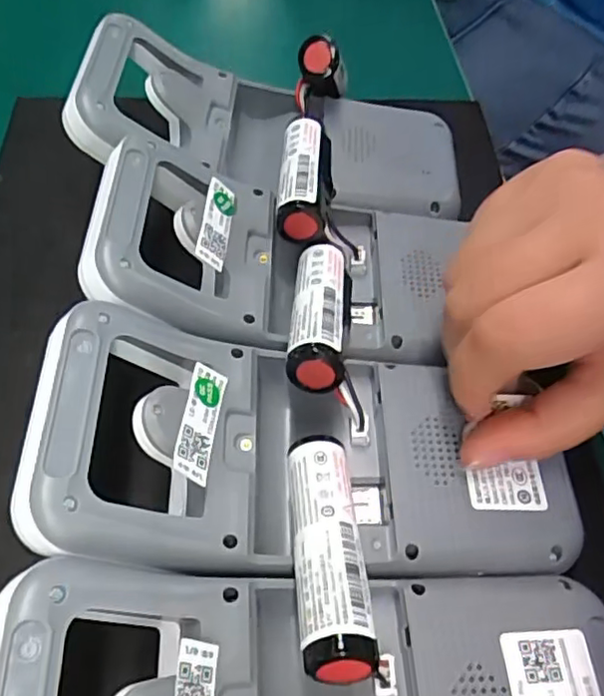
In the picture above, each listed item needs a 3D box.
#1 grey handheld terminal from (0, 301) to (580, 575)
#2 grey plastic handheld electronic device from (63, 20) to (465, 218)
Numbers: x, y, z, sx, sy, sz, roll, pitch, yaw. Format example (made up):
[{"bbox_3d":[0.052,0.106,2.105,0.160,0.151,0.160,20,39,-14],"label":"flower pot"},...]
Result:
[{"bbox_3d":[0.002,0.037,0.207,0.164,0.044,0.077,11,55,-14],"label":"grey handheld terminal"},{"bbox_3d":[-0.013,-0.095,0.284,0.164,0.038,0.073,10,55,-12],"label":"grey plastic handheld electronic device"}]

